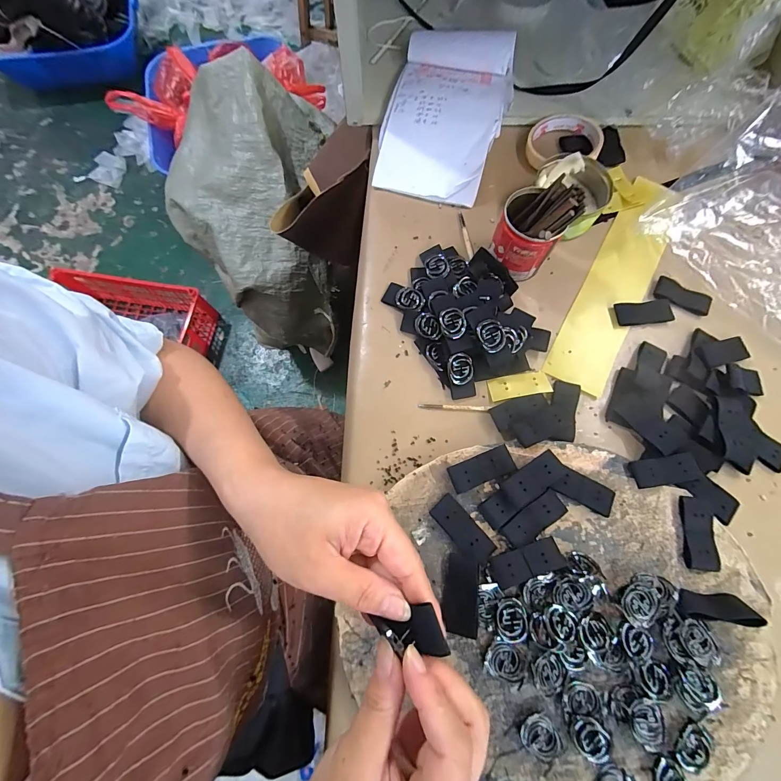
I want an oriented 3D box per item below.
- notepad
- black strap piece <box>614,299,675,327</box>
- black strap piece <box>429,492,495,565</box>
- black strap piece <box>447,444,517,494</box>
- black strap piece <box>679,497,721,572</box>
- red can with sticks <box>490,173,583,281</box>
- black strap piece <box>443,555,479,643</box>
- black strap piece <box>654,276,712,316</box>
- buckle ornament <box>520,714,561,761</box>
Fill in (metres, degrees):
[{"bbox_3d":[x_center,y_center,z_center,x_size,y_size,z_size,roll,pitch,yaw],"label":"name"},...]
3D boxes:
[{"bbox_3d":[0.070,-0.354,0.439,0.143,0.026,0.240,13,76,3],"label":"notepad"},{"bbox_3d":[0.281,-0.086,0.383,0.061,0.004,0.027,-6,76,-2],"label":"black strap piece"},{"bbox_3d":[0.065,0.124,0.308,0.025,0.005,0.062,-42,80,-12],"label":"black strap piece"},{"bbox_3d":[0.085,0.074,0.324,0.060,0.009,0.025,-21,77,-5],"label":"black strap piece"},{"bbox_3d":[0.273,0.126,0.306,0.025,0.009,0.060,7,76,2],"label":"black strap piece"},{"bbox_3d":[0.145,-0.165,0.363,0.064,0.083,0.064,0,76,0],"label":"red can with sticks"},{"bbox_3d":[0.060,0.174,0.297,0.028,0.004,0.059,0,70,24],"label":"black strap piece"},{"bbox_3d":[0.326,-0.105,0.385,0.059,0.004,0.030,27,77,7],"label":"black strap piece"},{"bbox_3d":[0.117,0.270,0.270,0.029,0.004,0.026,44,80,10],"label":"buckle ornament"}]

